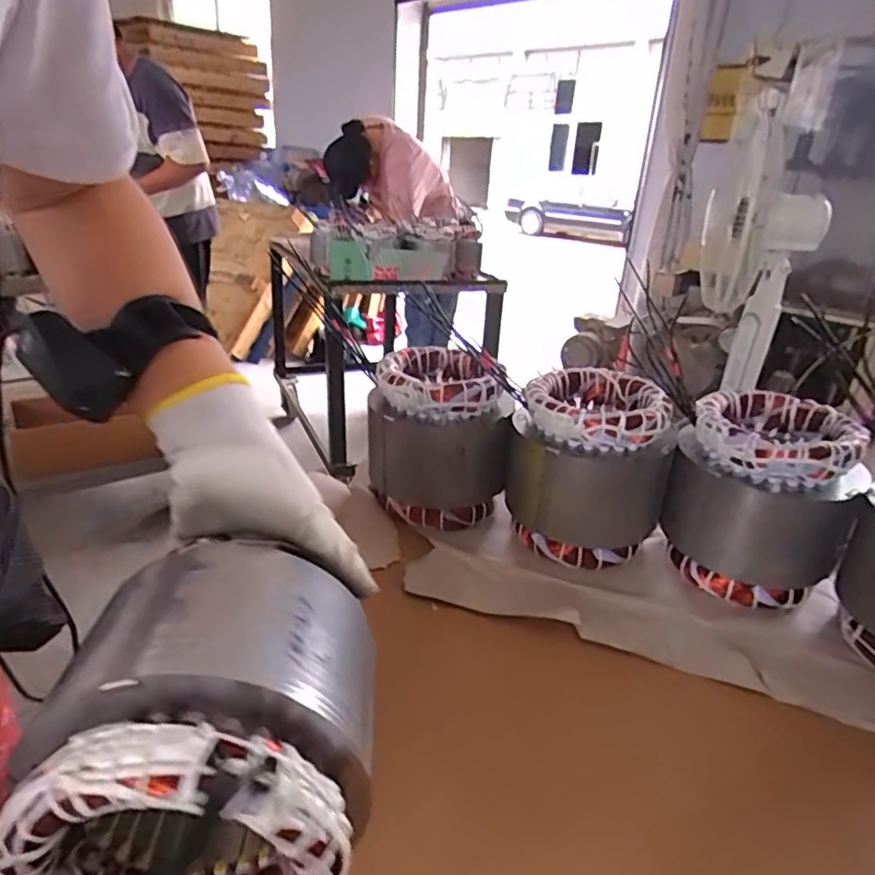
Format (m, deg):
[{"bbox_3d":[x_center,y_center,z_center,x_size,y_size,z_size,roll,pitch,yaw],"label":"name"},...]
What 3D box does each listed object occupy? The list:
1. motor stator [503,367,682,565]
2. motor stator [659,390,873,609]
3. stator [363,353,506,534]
[{"bbox_3d":[0.142,0.030,0.597,0.143,0.166,0.123,4,24,0],"label":"motor stator"},{"bbox_3d":[0.295,0.058,0.556,0.140,0.167,0.126,20,28,32],"label":"motor stator"},{"bbox_3d":[-0.001,0.003,0.625,0.134,0.162,0.135,4,24,0],"label":"stator"}]

